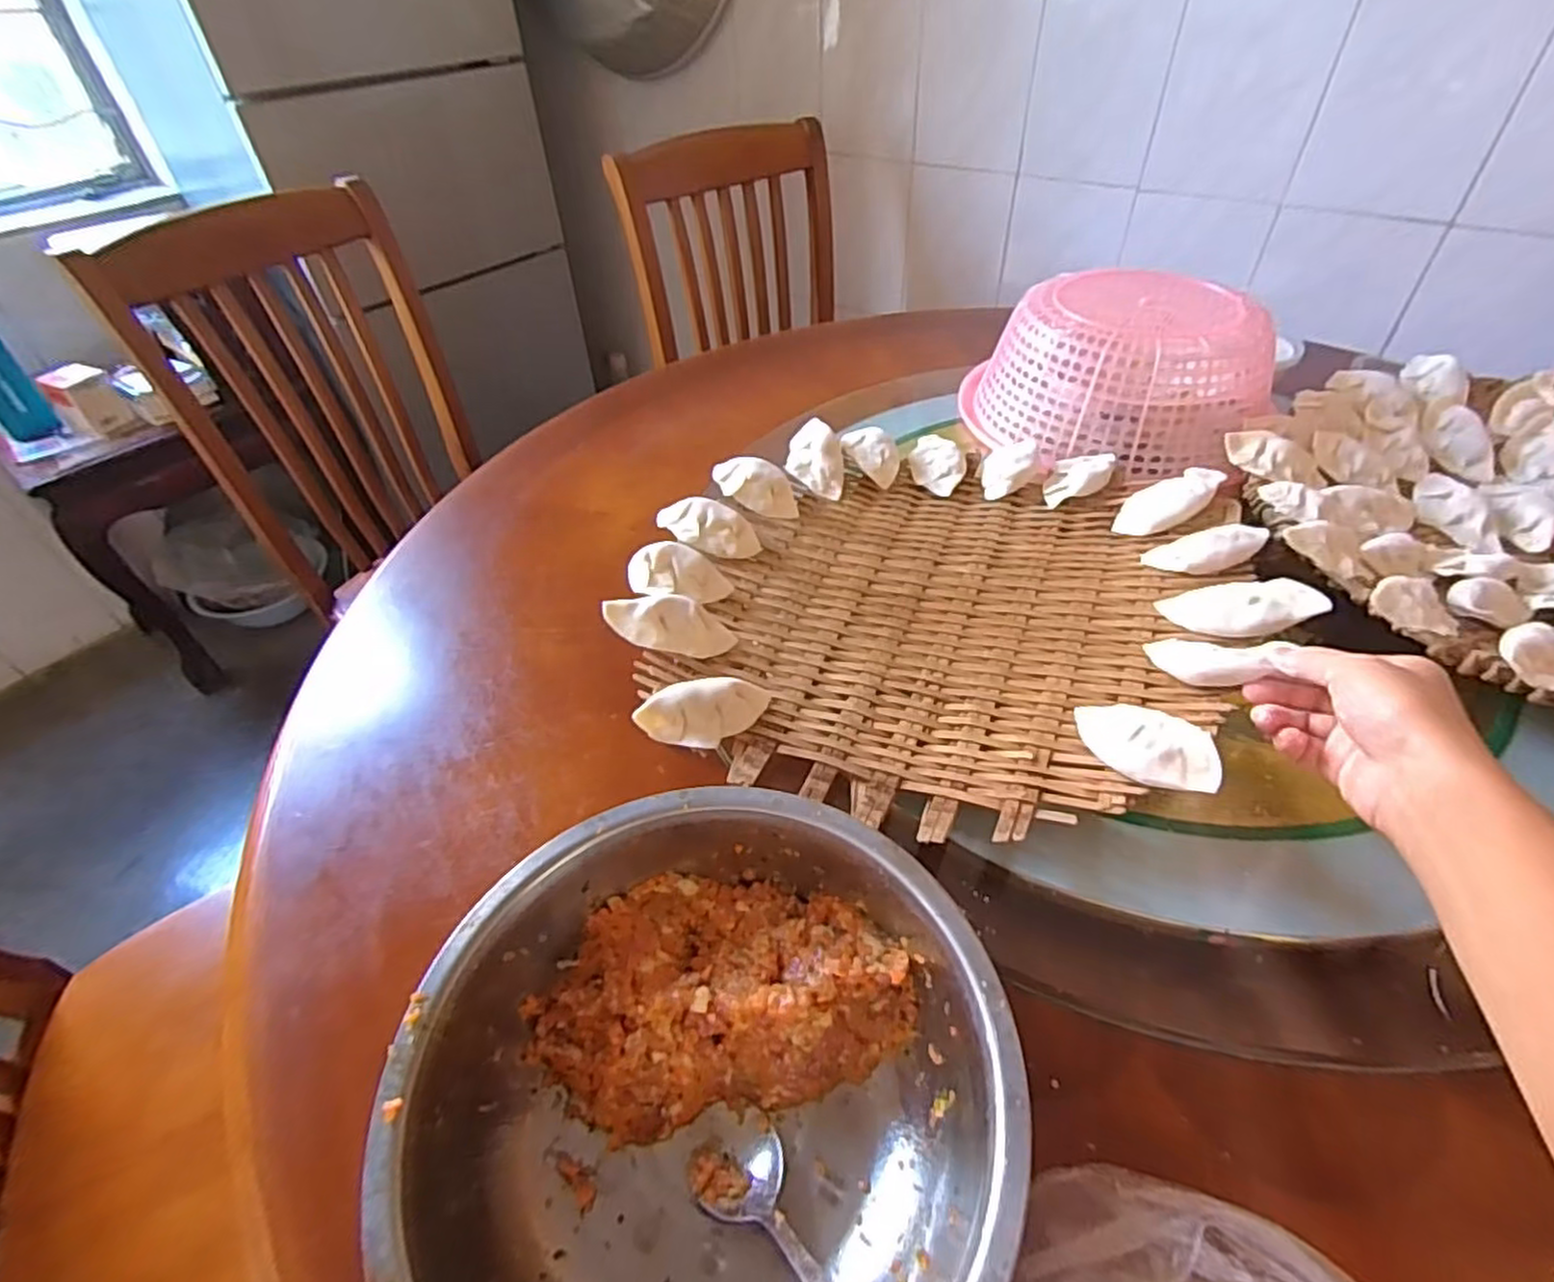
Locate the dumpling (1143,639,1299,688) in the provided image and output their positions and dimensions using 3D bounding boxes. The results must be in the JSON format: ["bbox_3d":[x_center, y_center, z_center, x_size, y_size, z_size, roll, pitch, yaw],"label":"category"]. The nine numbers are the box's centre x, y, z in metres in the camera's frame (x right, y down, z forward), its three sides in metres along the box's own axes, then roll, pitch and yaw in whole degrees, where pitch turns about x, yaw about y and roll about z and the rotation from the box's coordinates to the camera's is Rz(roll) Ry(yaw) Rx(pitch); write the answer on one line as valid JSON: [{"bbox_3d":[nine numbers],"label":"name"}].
[{"bbox_3d":[0.243,0.012,0.409,0.030,0.015,0.071,-30,20,-26],"label":"dumpling"}]

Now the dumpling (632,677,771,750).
[{"bbox_3d":[-0.039,0.039,0.408,0.074,0.024,0.033,-23,48,-20],"label":"dumpling"}]

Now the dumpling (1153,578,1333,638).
[{"bbox_3d":[0.275,-0.018,0.430,0.084,0.020,0.037,0,51,33],"label":"dumpling"}]

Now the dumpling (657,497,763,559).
[{"bbox_3d":[-0.050,-0.081,0.525,0.070,0.028,0.038,26,51,26],"label":"dumpling"}]

